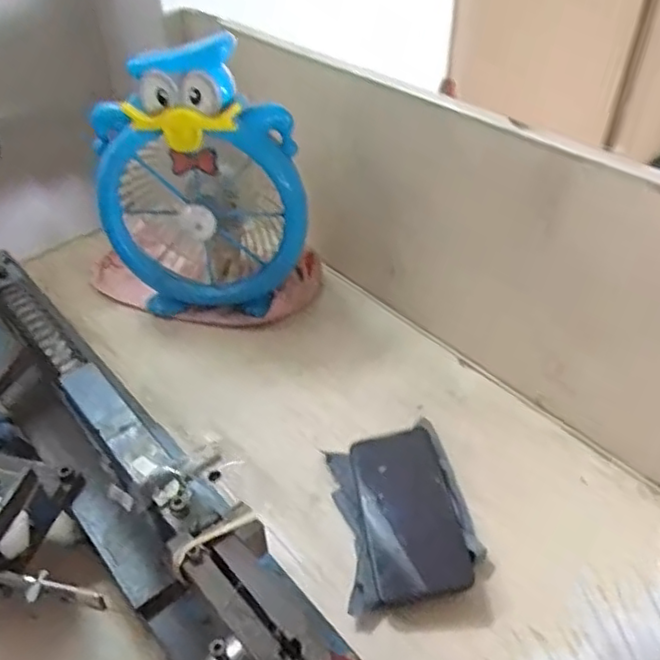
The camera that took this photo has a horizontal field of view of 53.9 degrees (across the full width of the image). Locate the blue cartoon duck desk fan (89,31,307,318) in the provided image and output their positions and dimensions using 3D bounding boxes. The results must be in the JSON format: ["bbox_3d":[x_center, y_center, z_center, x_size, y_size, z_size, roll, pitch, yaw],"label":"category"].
[{"bbox_3d":[-0.139,-0.172,0.730,0.220,0.307,0.140,-1,42,3],"label":"blue cartoon duck desk fan"}]

